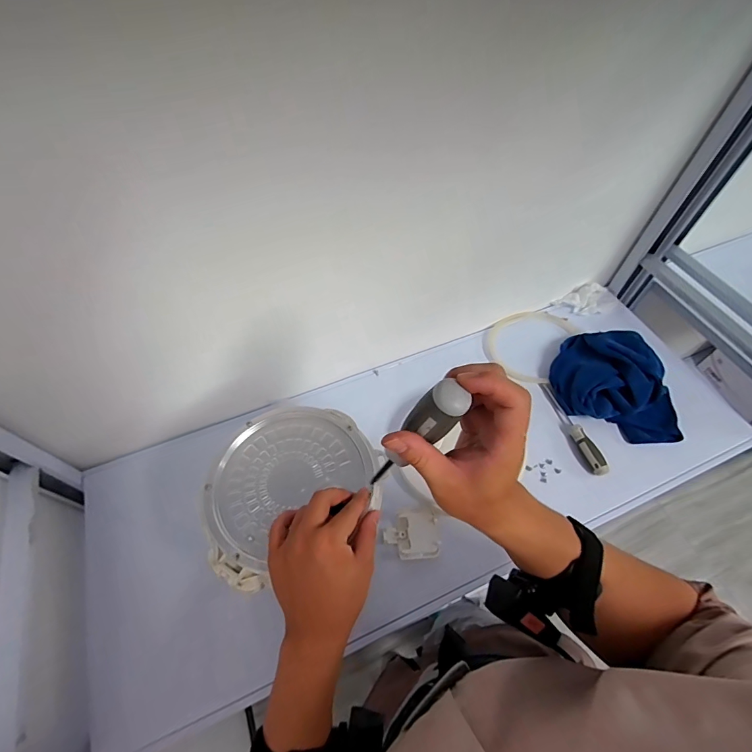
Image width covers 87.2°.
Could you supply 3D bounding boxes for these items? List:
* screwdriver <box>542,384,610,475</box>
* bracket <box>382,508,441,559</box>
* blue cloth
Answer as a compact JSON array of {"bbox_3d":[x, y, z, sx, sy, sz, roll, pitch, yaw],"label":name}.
[{"bbox_3d":[0.346,0.089,0.695,0.024,0.035,0.181,-13,58,-8],"label":"screwdriver"},{"bbox_3d":[0.054,0.239,0.598,0.081,0.021,0.070,-4,57,-2],"label":"bracket"},{"bbox_3d":[0.428,0.018,0.702,0.170,0.087,0.243,-31,62,-18],"label":"blue cloth"}]

